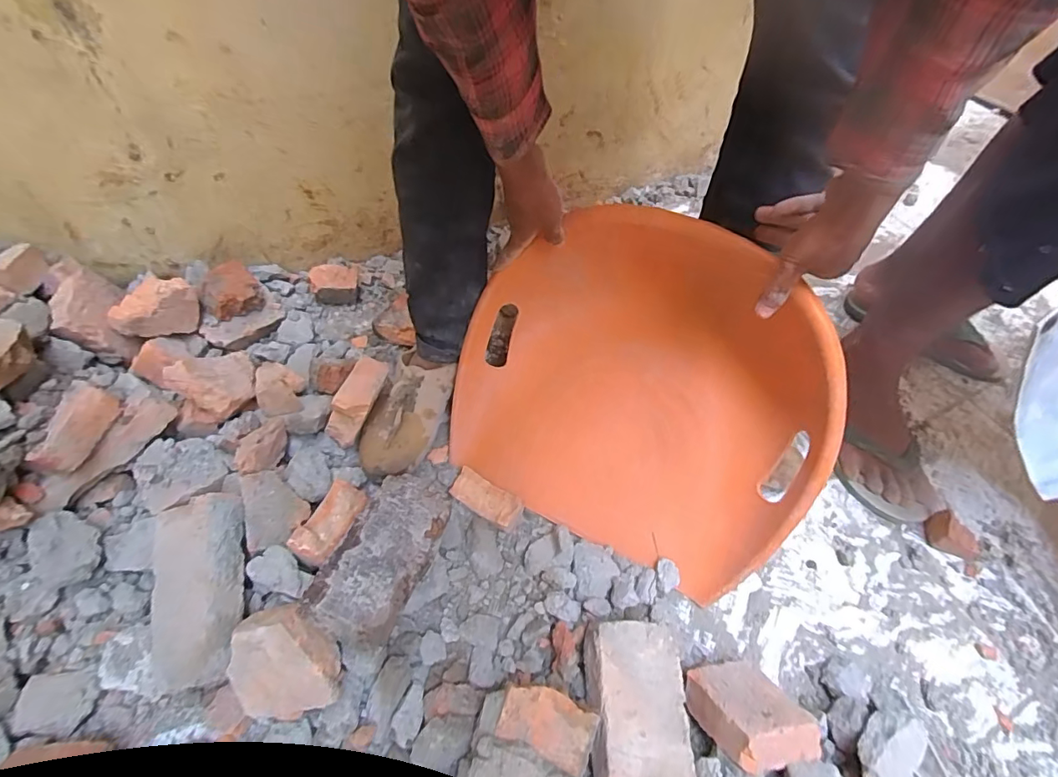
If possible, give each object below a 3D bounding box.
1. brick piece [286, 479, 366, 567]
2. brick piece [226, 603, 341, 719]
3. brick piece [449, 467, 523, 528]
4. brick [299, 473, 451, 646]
[{"bbox_3d":[-0.209,0.138,0.532,0.041,0.022,0.092,48,43,-15],"label":"brick piece"},{"bbox_3d":[-0.232,0.258,0.490,0.105,0.050,0.098,-17,99,11],"label":"brick piece"},{"bbox_3d":[-0.053,0.136,0.630,0.089,0.019,0.038,28,58,15],"label":"brick piece"},{"bbox_3d":[-0.144,0.162,0.521,0.087,0.042,0.179,16,37,8],"label":"brick"}]

